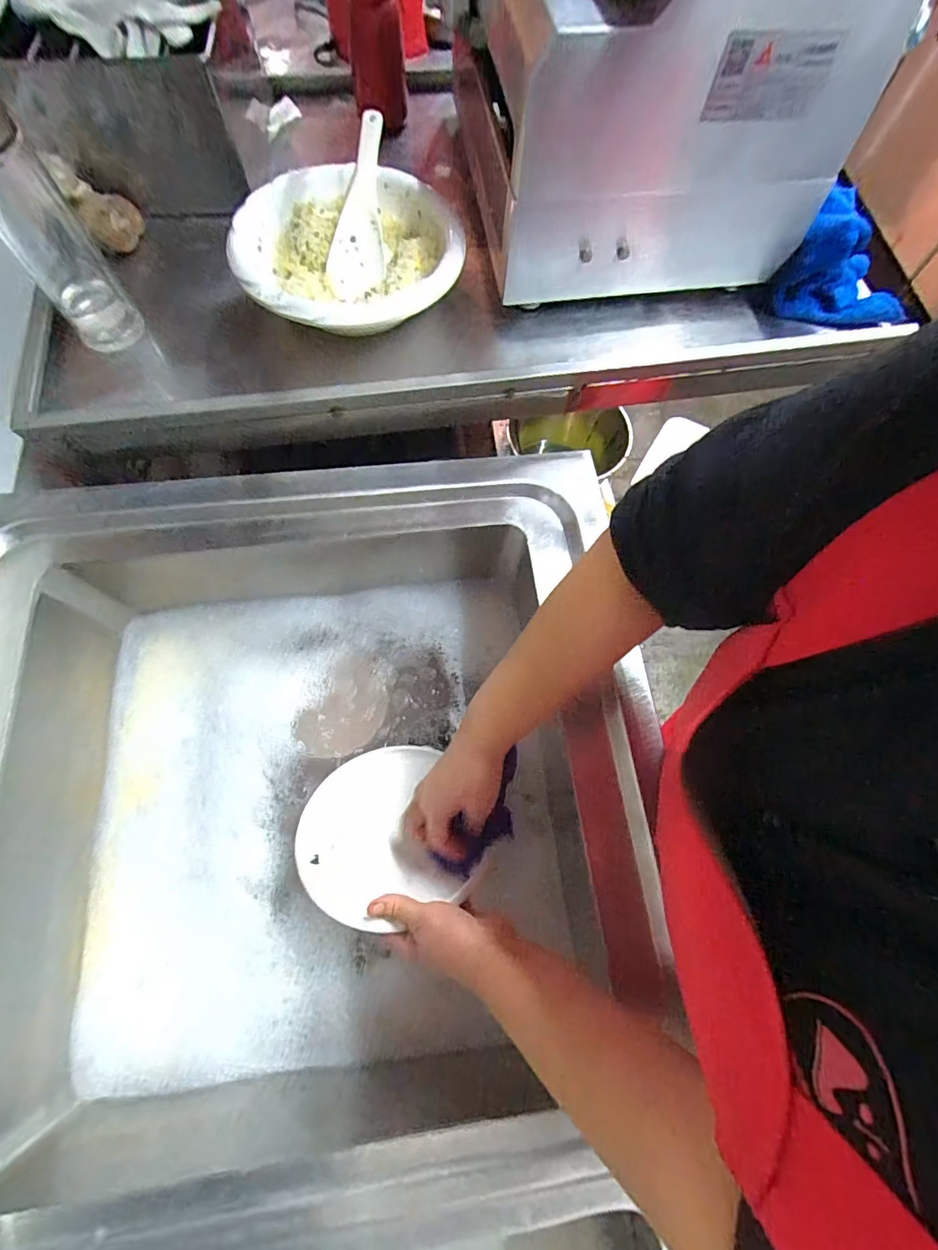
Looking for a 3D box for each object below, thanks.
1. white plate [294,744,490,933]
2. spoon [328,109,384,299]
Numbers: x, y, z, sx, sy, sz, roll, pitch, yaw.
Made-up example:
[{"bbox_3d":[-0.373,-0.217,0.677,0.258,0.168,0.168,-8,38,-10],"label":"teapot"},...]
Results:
[{"bbox_3d":[-0.093,0.208,0.518,0.181,0.030,0.181,1,39,-1],"label":"white plate"},{"bbox_3d":[-0.121,-0.461,0.556,0.058,0.018,0.202,8,92,1],"label":"spoon"}]

